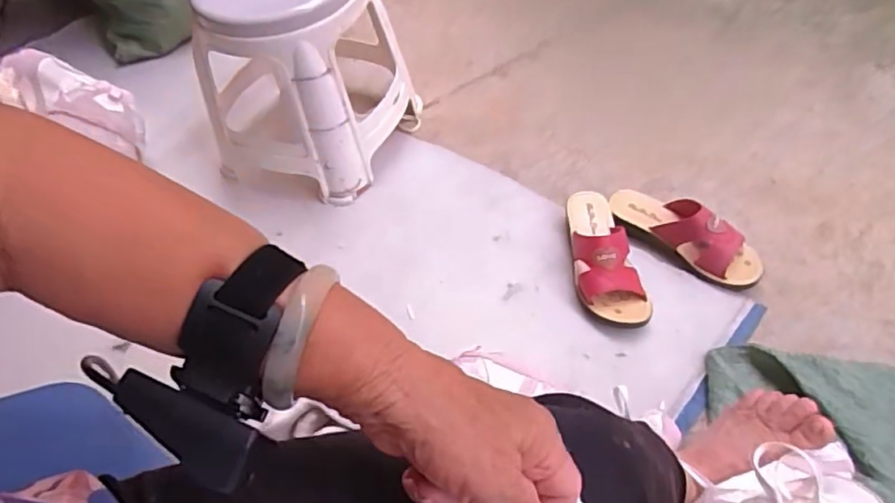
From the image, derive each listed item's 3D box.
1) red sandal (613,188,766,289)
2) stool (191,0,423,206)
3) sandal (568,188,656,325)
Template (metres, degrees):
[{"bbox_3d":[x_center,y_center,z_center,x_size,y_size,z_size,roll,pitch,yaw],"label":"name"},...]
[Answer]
[{"bbox_3d":[0.337,-0.032,0.894,0.227,0.073,0.077,34,64,29],"label":"red sandal"},{"bbox_3d":[-0.215,-0.299,1.027,0.251,0.326,0.301,16,57,20],"label":"stool"},{"bbox_3d":[0.210,-0.001,0.874,0.084,0.076,0.226,-12,52,0],"label":"sandal"}]

